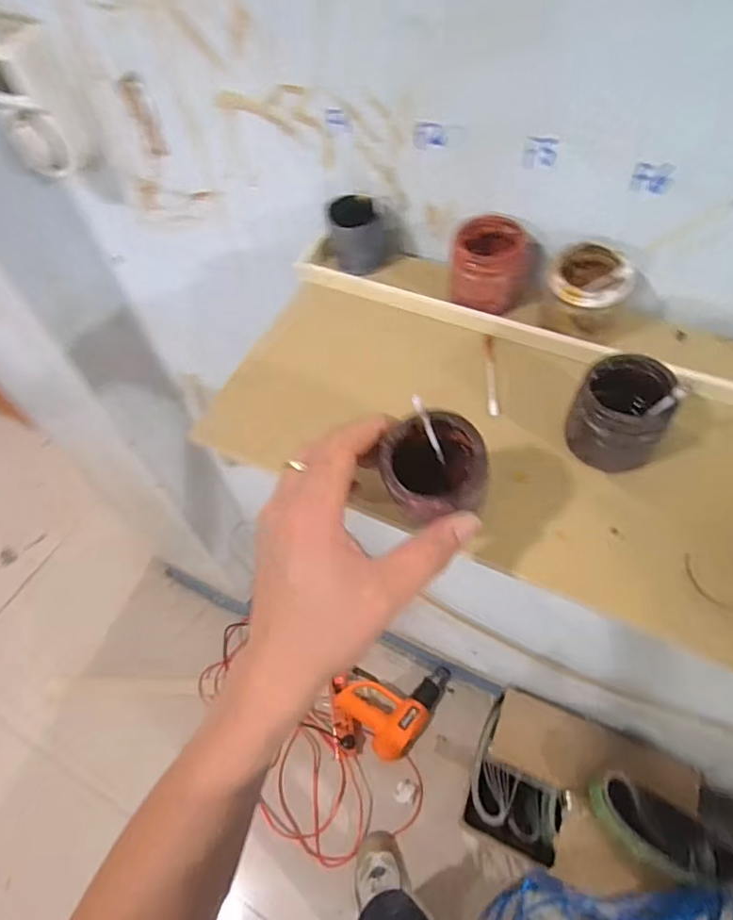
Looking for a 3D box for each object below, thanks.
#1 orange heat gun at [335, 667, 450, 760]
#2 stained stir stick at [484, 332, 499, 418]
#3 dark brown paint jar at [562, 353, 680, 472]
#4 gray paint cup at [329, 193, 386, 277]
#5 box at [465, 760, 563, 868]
[{"bbox_3d":[0.080,0.615,1.428,0.210,0.070,0.280,34,65,25],"label":"orange heat gun"},{"bbox_3d":[0.092,-0.065,0.401,0.009,0.007,0.078,1,56,6],"label":"stained stir stick"},{"bbox_3d":[0.155,-0.028,0.333,0.053,0.059,0.051,-2,55,3],"label":"dark brown paint jar"},{"bbox_3d":[-0.005,-0.187,0.451,0.049,0.049,0.038,-7,55,0],"label":"gray paint cup"},{"bbox_3d":[0.317,0.771,1.199,0.189,0.179,0.136,17,59,16],"label":"box"}]

